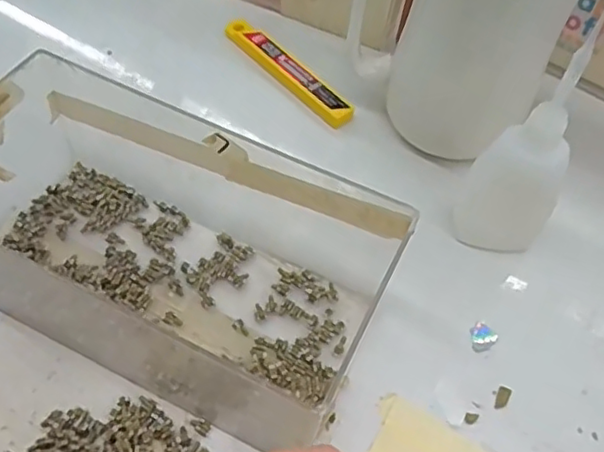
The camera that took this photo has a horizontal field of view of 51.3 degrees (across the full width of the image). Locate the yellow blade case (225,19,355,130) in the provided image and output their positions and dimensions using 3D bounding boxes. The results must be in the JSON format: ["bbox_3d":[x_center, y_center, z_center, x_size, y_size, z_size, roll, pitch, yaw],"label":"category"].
[{"bbox_3d":[-0.009,-0.092,0.373,0.018,0.007,0.102,-35,64,-25],"label":"yellow blade case"}]

